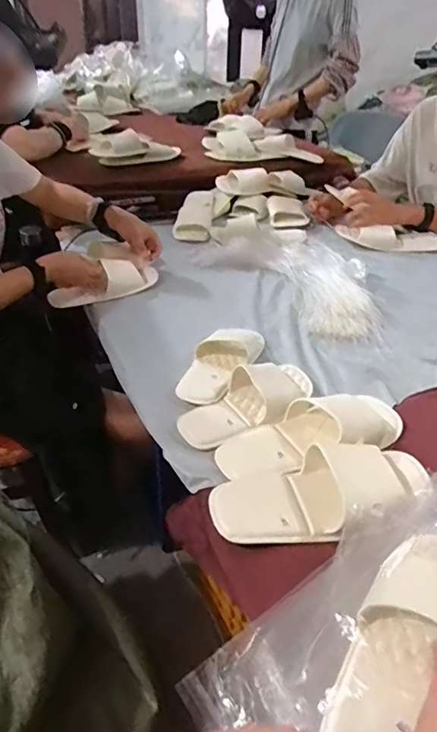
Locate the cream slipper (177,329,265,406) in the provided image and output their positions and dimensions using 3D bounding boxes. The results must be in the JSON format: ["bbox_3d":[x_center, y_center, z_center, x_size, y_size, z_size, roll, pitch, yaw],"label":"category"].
[{"bbox_3d":[0.004,-0.006,0.847,0.092,0.036,0.225,19,40,22],"label":"cream slipper"}]

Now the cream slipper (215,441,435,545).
[{"bbox_3d":[0.127,0.157,0.611,0.269,0.046,0.119,-10,38,-15],"label":"cream slipper"}]

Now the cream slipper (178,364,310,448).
[{"bbox_3d":[0.050,0.050,0.765,0.234,0.052,0.095,-19,41,-25],"label":"cream slipper"}]

